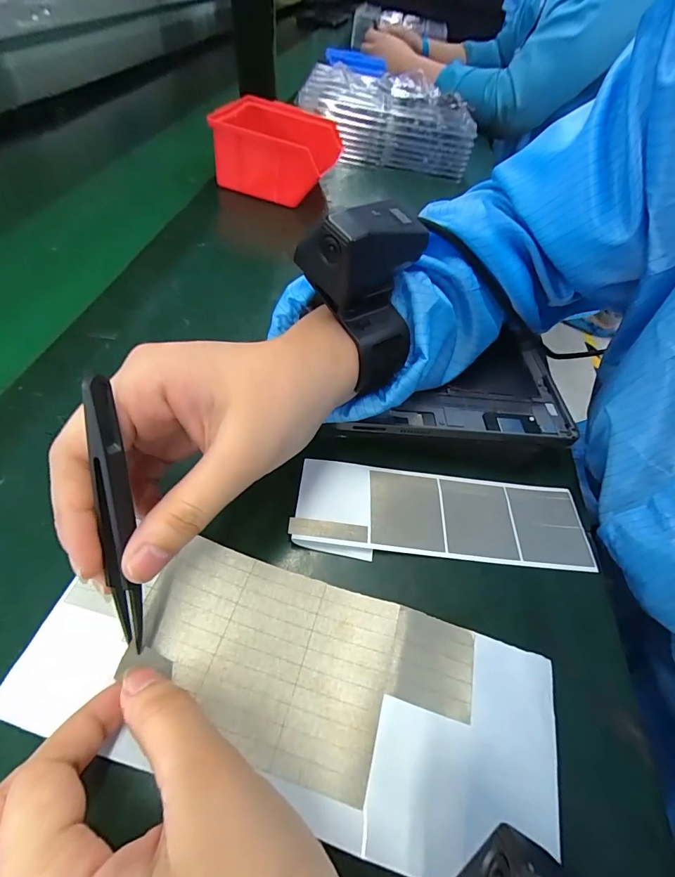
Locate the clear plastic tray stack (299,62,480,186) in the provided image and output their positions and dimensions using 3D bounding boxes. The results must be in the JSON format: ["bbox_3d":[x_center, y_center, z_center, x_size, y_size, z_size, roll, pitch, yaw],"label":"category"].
[{"bbox_3d":[0.080,-0.509,0.620,0.262,0.085,0.226,9,54,0],"label":"clear plastic tray stack"}]

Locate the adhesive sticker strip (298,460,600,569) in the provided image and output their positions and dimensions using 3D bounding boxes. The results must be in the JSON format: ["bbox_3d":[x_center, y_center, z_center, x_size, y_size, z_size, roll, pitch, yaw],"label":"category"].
[{"bbox_3d":[0.066,0.048,0.242,0.181,0.006,0.057,8,50,-6],"label":"adhesive sticker strip"}]

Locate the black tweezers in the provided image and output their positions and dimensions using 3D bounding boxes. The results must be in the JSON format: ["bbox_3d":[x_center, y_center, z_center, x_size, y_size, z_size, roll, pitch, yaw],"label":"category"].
[{"bbox_3d":[-0.082,0.029,0.143,0.010,0.100,0.009,-2,10,-3],"label":"black tweezers"}]

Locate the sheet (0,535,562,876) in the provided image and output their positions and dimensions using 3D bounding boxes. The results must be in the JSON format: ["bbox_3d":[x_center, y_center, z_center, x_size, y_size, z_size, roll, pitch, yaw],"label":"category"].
[{"bbox_3d":[-0.017,0.107,0.178,0.234,0.012,0.088,15,51,4],"label":"sheet"}]

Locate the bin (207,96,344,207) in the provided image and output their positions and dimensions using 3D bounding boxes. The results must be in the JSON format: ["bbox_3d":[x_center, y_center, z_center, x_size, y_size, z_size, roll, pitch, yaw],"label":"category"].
[{"bbox_3d":[-0.073,-0.352,0.482,0.137,0.068,0.130,12,54,-1],"label":"bin"}]

